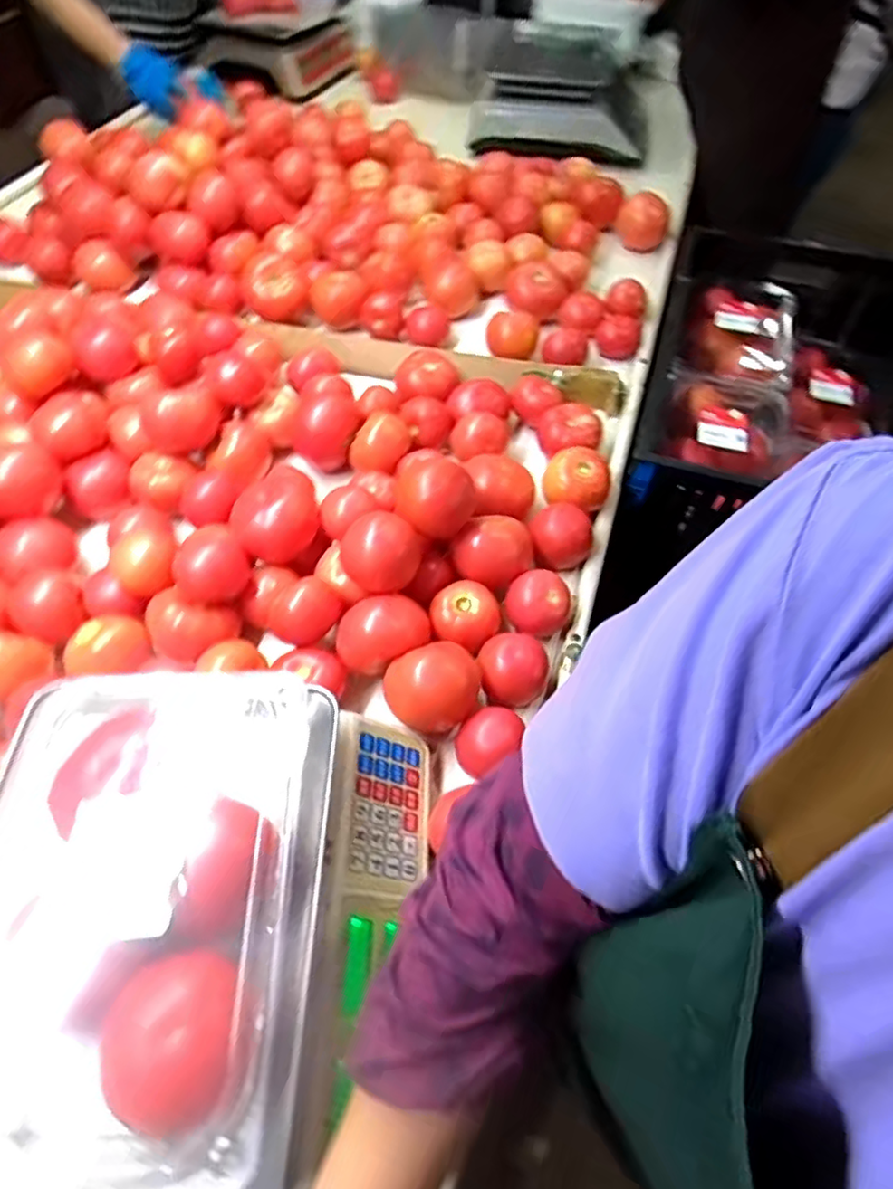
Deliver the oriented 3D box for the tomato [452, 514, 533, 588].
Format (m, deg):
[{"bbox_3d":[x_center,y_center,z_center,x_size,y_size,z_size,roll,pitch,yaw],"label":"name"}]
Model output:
[{"bbox_3d":[0.052,-0.046,0.648,0.069,0.059,0.080,28,60,17],"label":"tomato"}]

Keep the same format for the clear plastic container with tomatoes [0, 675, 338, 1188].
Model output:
[{"bbox_3d":[-0.199,0.195,0.371,0.236,0.066,0.304,-1,56,-1],"label":"clear plastic container with tomatoes"}]

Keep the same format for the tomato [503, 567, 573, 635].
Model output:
[{"bbox_3d":[0.089,0.007,0.621,0.067,0.057,0.051,16,57,10],"label":"tomato"}]

